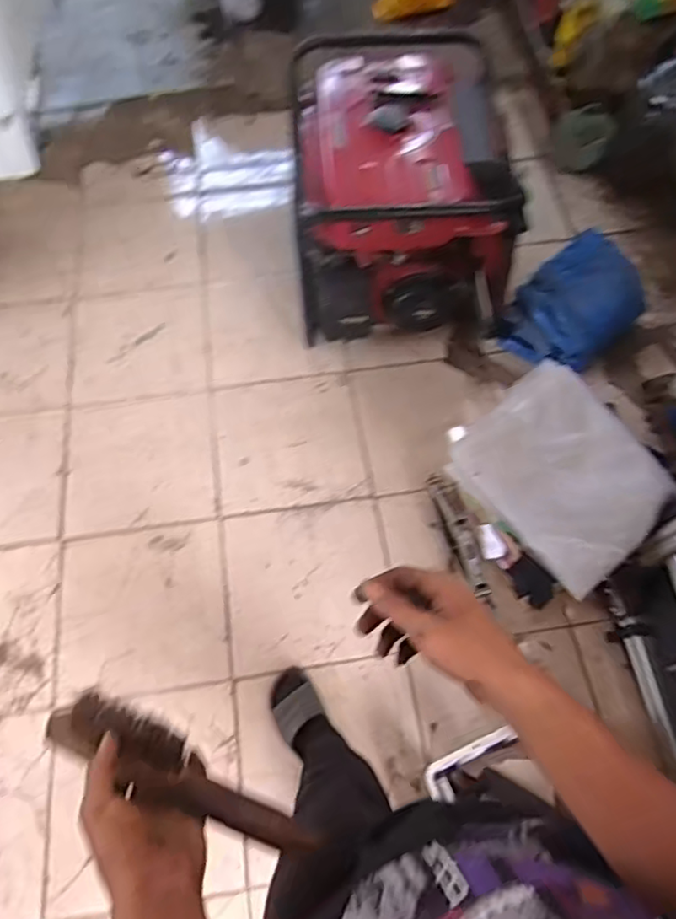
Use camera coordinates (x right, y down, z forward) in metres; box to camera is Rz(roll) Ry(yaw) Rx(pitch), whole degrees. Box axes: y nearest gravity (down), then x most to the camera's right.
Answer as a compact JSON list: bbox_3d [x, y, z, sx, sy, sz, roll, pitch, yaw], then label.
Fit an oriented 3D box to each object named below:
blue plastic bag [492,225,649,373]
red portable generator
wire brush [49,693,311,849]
[{"bbox_3d":[0.693,-0.453,1.813,0.384,0.237,0.273,-40,70,-18],"label":"blue plastic bag"},{"bbox_3d":[0.172,-0.716,1.676,0.550,0.531,0.528,-3,64,-1],"label":"red portable generator"},{"bbox_3d":[-0.123,0.253,0.494,0.227,0.020,0.046,29,67,2],"label":"wire brush"}]

